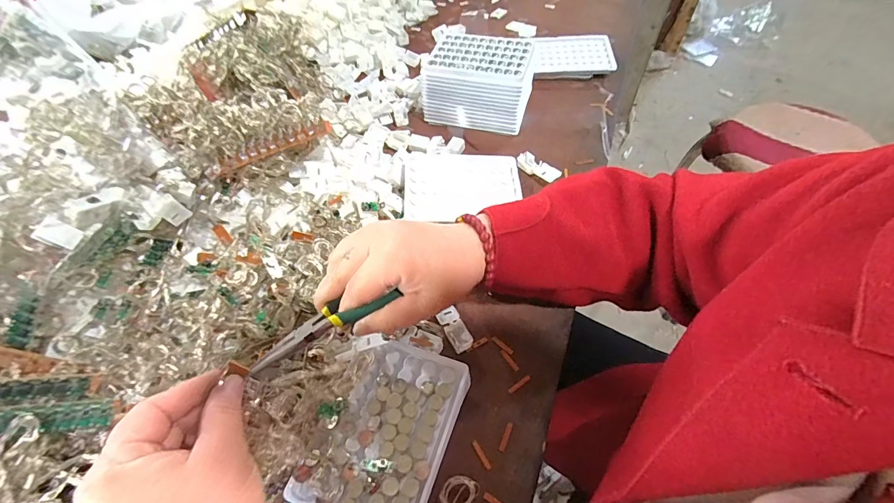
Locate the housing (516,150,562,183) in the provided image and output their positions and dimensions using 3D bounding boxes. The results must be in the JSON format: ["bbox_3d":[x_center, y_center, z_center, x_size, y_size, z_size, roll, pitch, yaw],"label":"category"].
[{"bbox_3d":[0.107,-0.100,0.460,0.017,0.013,0.055,-41,62,-21],"label":"housing"}]

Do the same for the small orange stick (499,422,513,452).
[{"bbox_3d":[0.047,0.145,0.310,0.005,0.004,0.022,19,59,16],"label":"small orange stick"}]

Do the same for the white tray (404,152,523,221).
[{"bbox_3d":[0.018,-0.078,0.446,0.130,0.011,0.090,-4,56,2],"label":"white tray"}]

